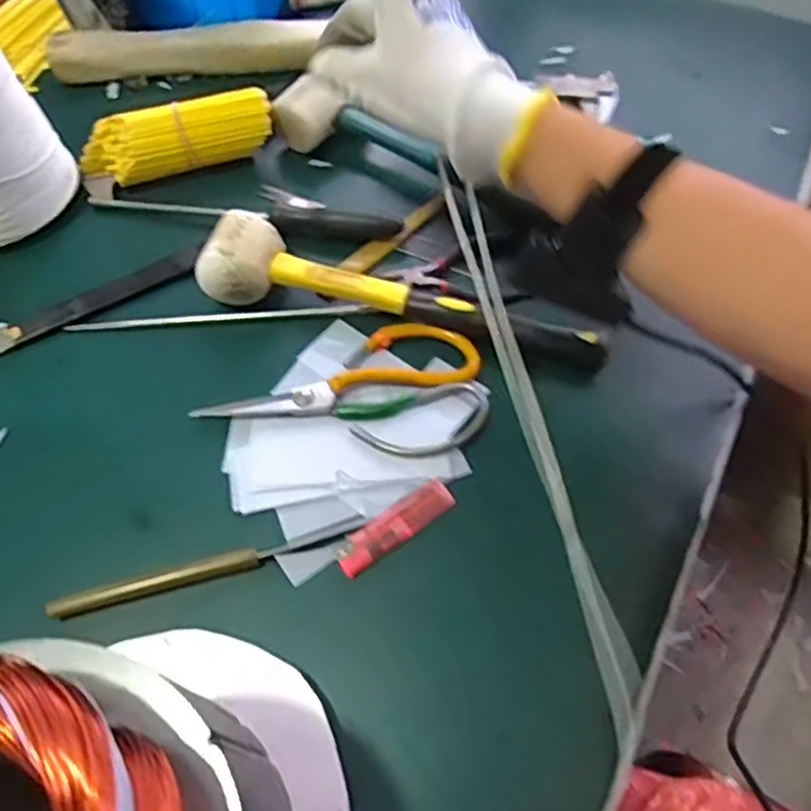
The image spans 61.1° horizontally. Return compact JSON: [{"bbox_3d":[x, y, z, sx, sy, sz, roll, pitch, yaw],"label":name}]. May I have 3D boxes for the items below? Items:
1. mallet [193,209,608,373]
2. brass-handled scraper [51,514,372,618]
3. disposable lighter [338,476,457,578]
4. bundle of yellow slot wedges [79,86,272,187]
[{"bbox_3d":[-0.003,-0.077,0.471,0.276,0.047,0.053,11,61,7],"label":"mallet"},{"bbox_3d":[-0.109,0.092,0.393,0.175,0.014,0.014,-16,61,-8],"label":"brass-handled scraper"},{"bbox_3d":[-0.006,0.071,0.406,0.076,0.010,0.021,-32,65,-16],"label":"disposable lighter"},{"bbox_3d":[-0.184,-0.212,0.551,0.151,0.045,0.043,-9,60,-4],"label":"bundle of yellow slot wedges"}]

